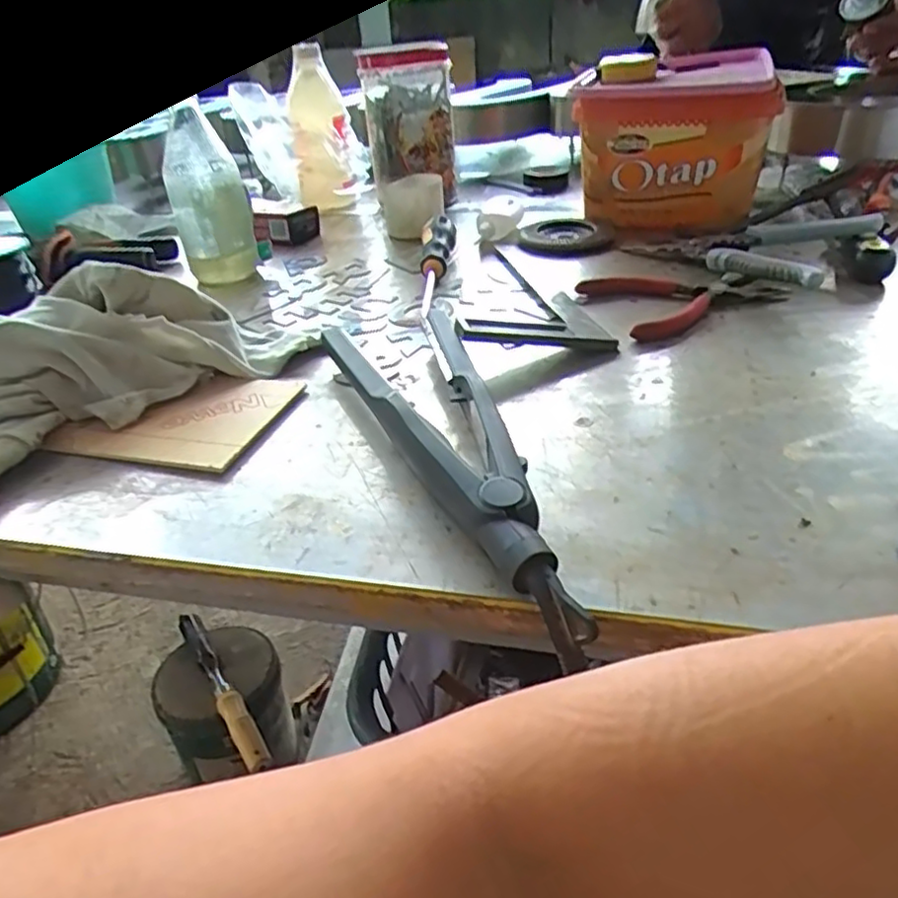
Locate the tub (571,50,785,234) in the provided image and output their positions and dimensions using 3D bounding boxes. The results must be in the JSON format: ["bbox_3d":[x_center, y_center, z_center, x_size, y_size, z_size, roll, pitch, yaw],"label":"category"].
[{"bbox_3d":[0.238,-0.324,0.713,0.186,0.125,0.189,10,38,22],"label":"tub"}]

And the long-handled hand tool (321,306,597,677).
[{"bbox_3d":[-0.005,0.000,0.358,0.074,0.032,0.283,-13,35,-10],"label":"long-handled hand tool"}]

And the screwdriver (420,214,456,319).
[{"bbox_3d":[-0.013,-0.170,0.613,0.029,0.037,0.155,-2,35,6],"label":"screwdriver"}]

